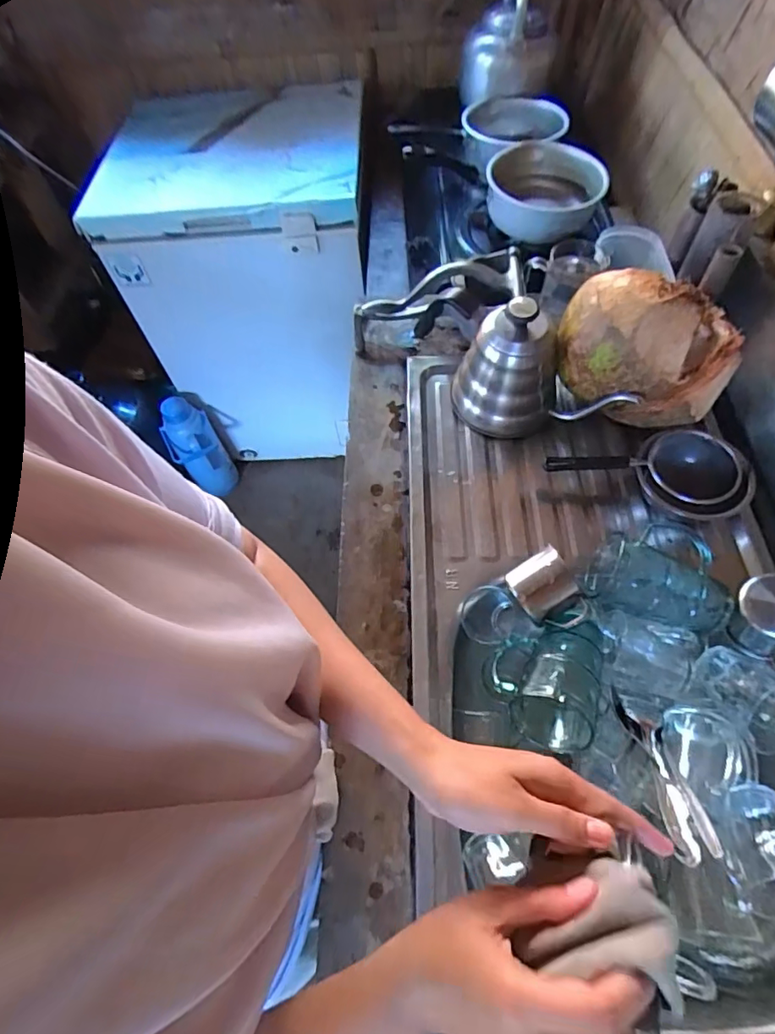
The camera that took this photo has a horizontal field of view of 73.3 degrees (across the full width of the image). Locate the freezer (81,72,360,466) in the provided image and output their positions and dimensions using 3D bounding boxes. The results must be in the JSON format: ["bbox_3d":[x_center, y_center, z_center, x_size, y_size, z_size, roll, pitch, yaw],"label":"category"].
[{"bbox_3d":[-0.339,-0.666,1.525,0.597,0.775,0.601,-4,59,2],"label":"freezer"}]

